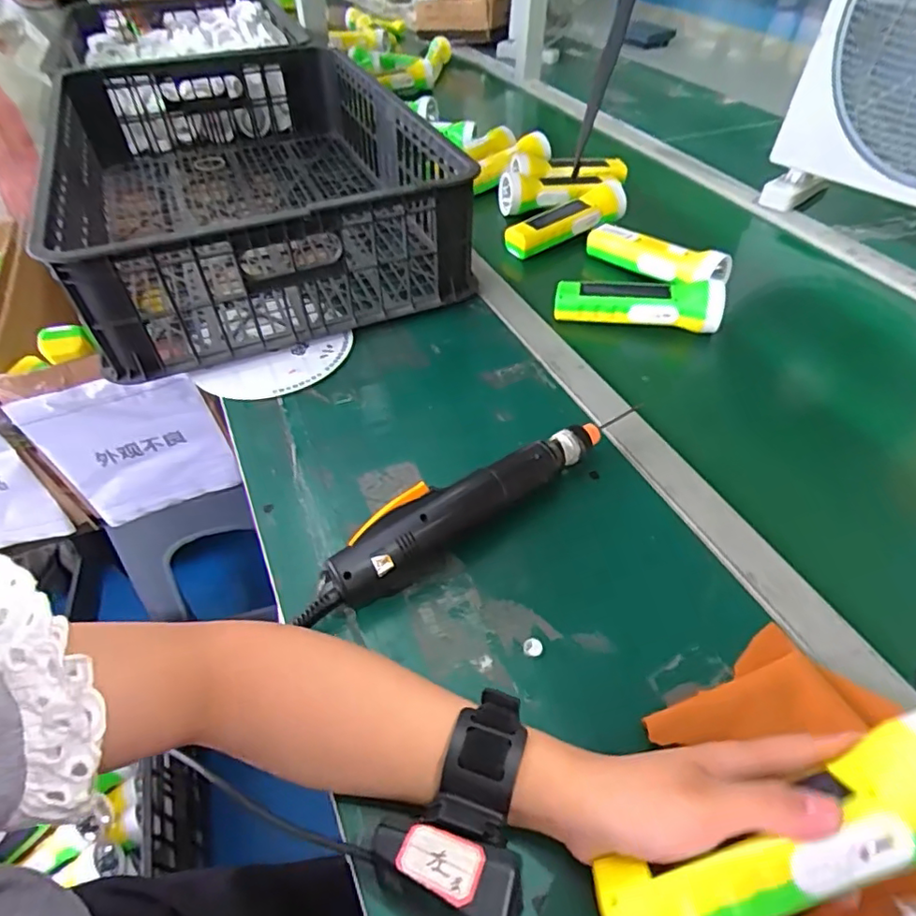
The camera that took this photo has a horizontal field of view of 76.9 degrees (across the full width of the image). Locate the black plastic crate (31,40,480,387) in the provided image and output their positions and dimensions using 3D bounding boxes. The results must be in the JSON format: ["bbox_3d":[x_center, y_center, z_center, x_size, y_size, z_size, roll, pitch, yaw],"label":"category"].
[{"bbox_3d":[-0.257,-0.357,0.726,0.395,0.142,0.595,-19,49,-16],"label":"black plastic crate"}]

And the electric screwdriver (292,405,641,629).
[{"bbox_3d":[0.016,0.029,0.435,0.292,0.039,0.046,-30,53,-24],"label":"electric screwdriver"}]

